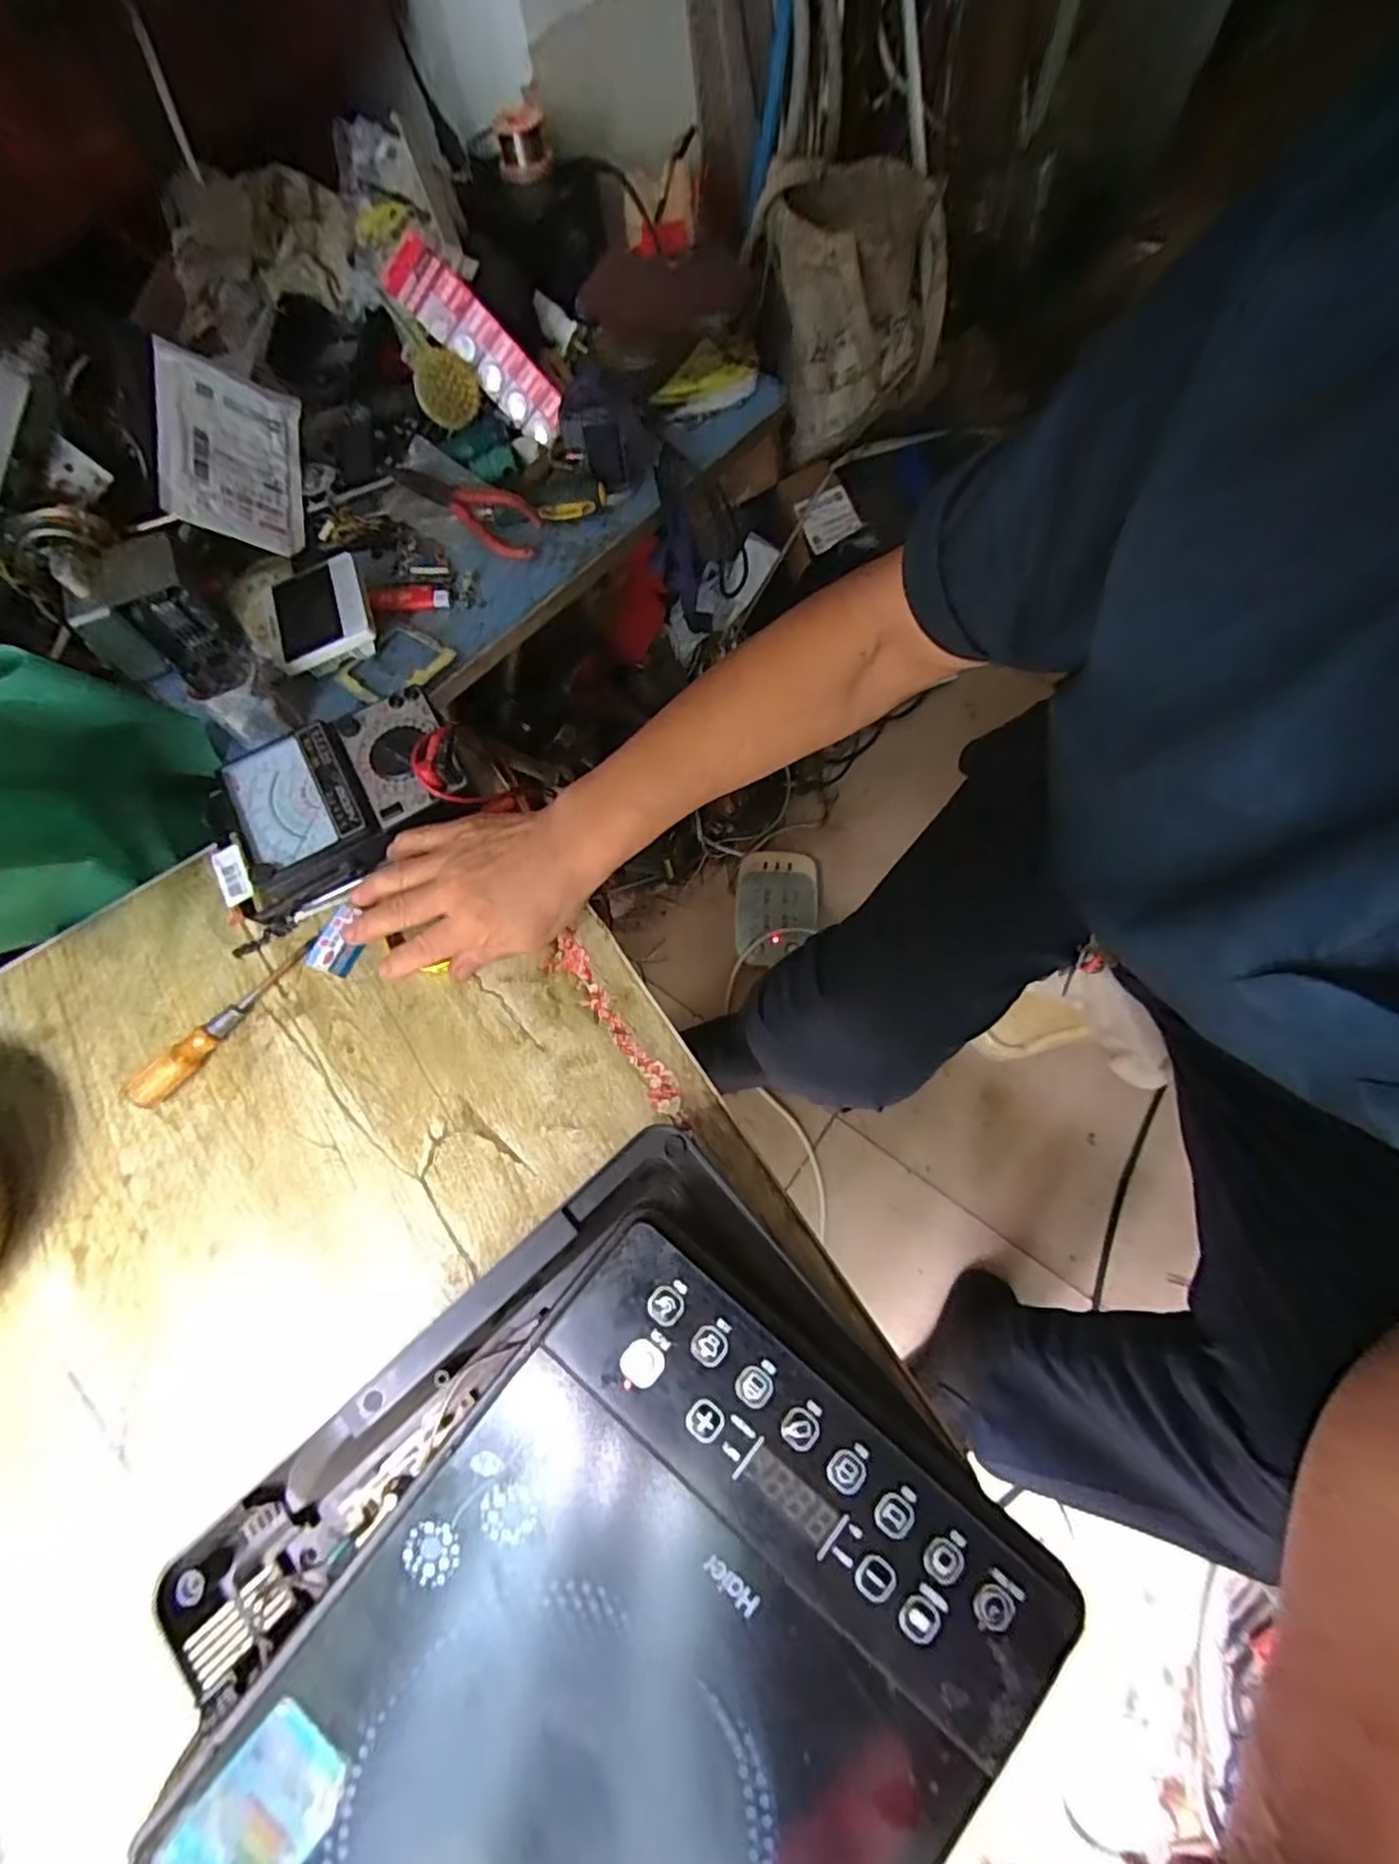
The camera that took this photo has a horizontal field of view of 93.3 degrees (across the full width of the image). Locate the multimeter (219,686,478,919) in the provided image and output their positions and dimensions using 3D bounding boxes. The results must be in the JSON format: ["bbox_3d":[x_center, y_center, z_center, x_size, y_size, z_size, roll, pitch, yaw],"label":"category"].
[{"bbox_3d":[-0.270,-0.101,0.506,0.176,0.052,0.118,-27,71,-7],"label":"multimeter"}]

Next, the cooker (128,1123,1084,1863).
[{"bbox_3d":[-0.046,0.340,0.315,0.360,0.087,0.329,-41,73,-12],"label":"cooker"}]

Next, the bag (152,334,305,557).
[{"bbox_3d":[-0.423,-0.431,0.600,0.030,0.105,0.158,-10,85,43],"label":"bag"}]

